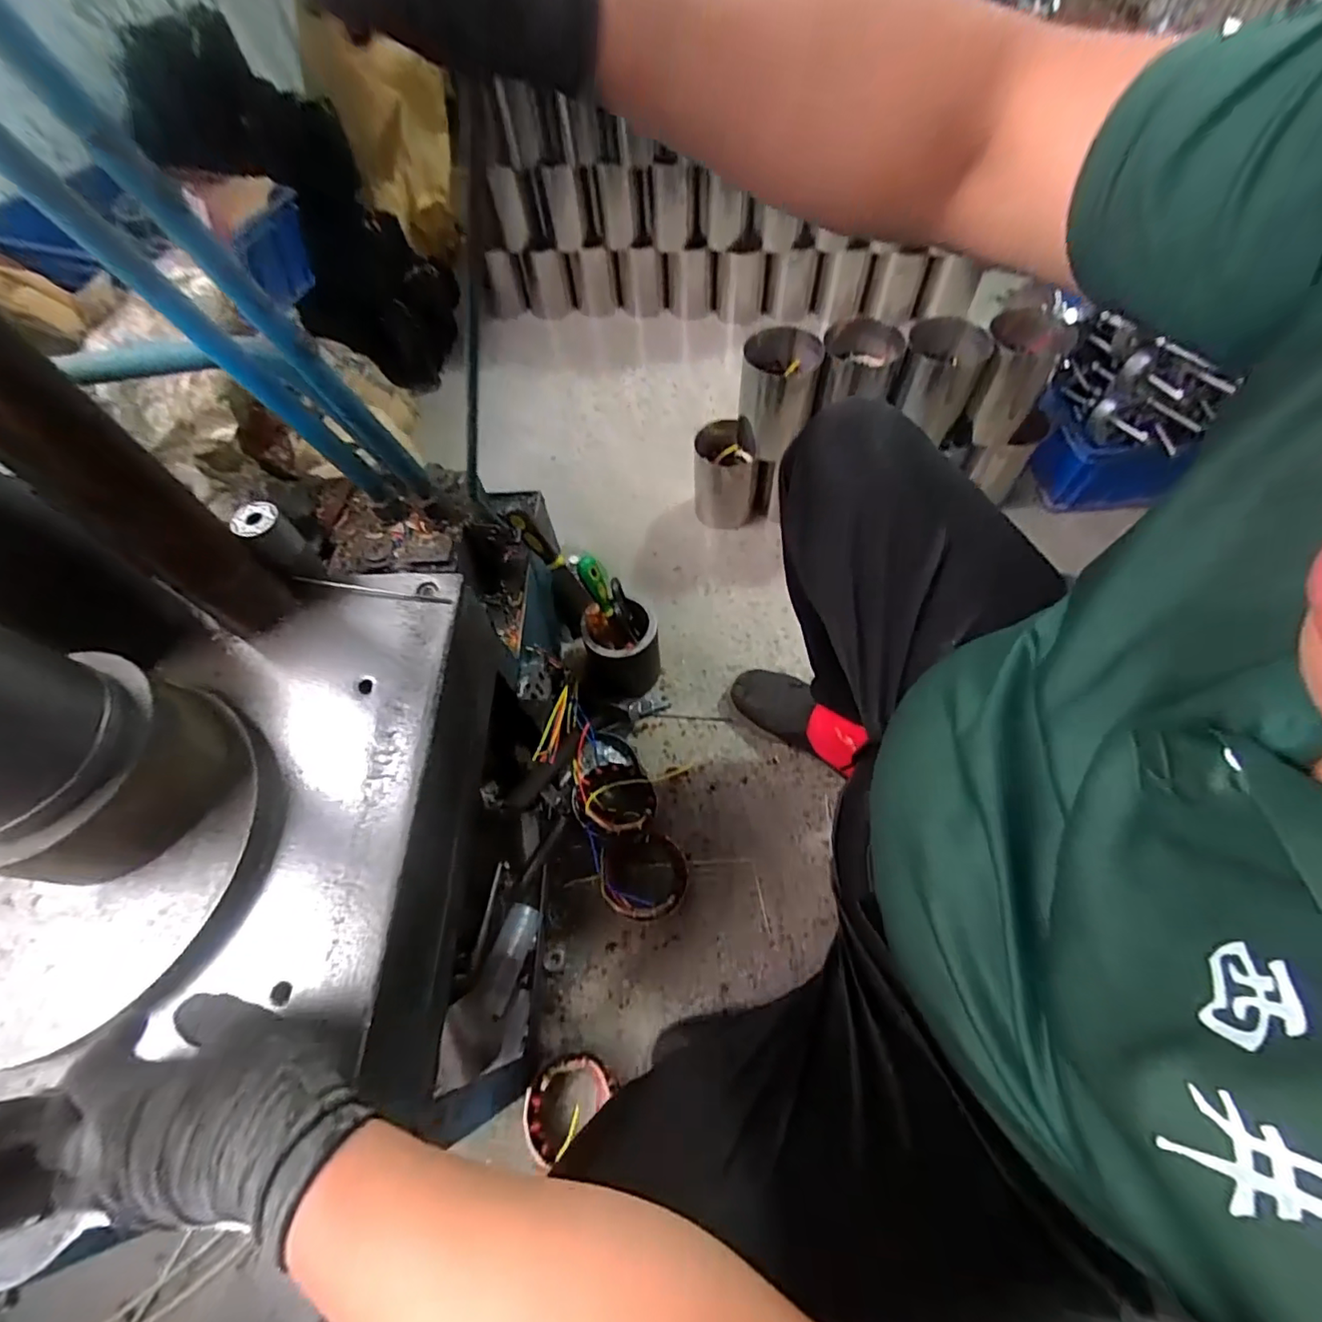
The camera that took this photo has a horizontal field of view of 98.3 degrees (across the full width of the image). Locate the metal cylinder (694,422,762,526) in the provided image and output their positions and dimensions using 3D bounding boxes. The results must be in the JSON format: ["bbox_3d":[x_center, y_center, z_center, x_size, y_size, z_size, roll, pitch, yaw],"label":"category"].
[{"bbox_3d":[0.120,-0.340,1.069,0.113,0.155,0.121,0,62,4],"label":"metal cylinder"}]

